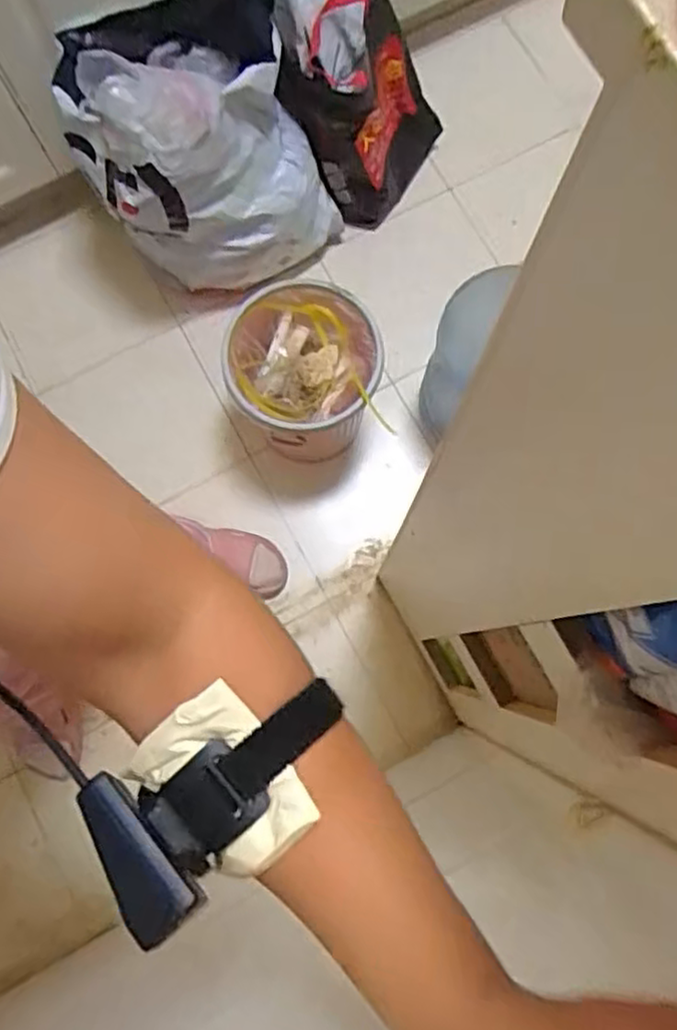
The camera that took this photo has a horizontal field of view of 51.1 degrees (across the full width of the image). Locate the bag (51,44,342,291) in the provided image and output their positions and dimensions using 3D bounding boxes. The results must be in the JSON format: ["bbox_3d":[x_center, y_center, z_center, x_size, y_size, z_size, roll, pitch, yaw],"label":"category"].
[{"bbox_3d":[-0.202,-0.567,1.160,0.367,0.338,0.254,-8,79,-1],"label":"bag"}]

